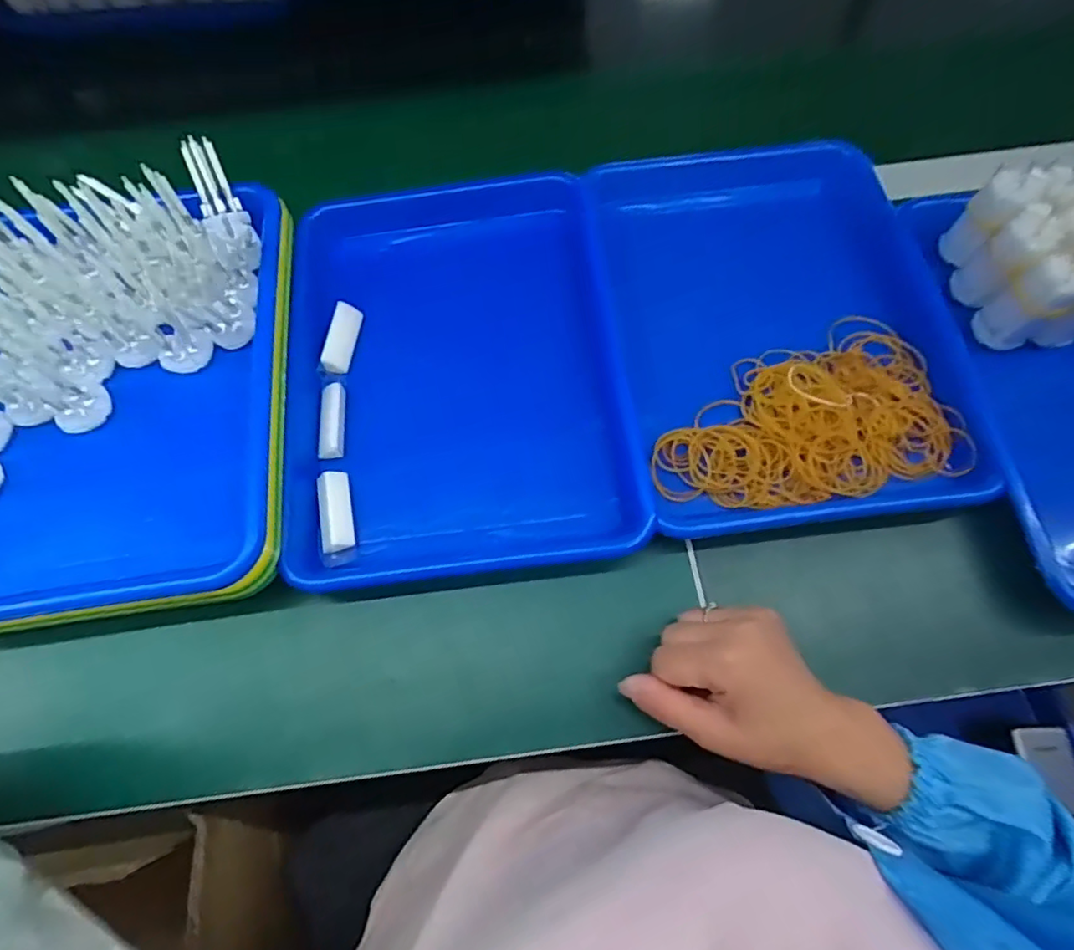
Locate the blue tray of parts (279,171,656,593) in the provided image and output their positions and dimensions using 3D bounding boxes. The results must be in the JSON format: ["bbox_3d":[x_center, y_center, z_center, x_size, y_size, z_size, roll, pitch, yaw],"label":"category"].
[{"bbox_3d":[-0.062,-0.088,0.446,0.239,0.045,0.338,-7,67,-1],"label":"blue tray of parts"}]

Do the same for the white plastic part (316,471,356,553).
[{"bbox_3d":[-0.139,0.026,0.398,0.021,0.015,0.058,-12,67,-3],"label":"white plastic part"}]

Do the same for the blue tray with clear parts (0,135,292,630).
[{"bbox_3d":[-0.304,-0.070,0.409,0.245,0.076,0.340,-8,67,-1],"label":"blue tray with clear parts"}]

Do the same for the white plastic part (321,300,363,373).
[{"bbox_3d":[-0.154,-0.109,0.457,0.019,0.016,0.060,6,68,5],"label":"white plastic part"}]

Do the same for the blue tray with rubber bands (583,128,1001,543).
[{"bbox_3d":[0.177,-0.124,0.460,0.246,0.051,0.349,-6,67,0],"label":"blue tray with rubber bands"}]

